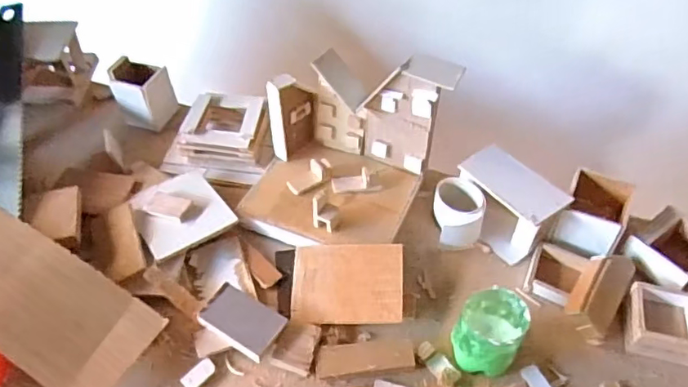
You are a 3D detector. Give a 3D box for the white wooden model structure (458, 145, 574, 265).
[{"bbox_3d":[0.178,0.011,0.606,0.069,0.072,0.113,-34,58,-28],"label":"white wooden model structure"}]

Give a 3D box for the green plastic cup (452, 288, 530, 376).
[{"bbox_3d":[0.132,0.128,0.496,0.056,0.070,0.061,0,47,0],"label":"green plastic cup"}]

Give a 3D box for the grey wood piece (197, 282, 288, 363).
[{"bbox_3d":[-0.097,0.121,0.512,0.073,0.007,0.046,29,73,14],"label":"grey wood piece"}]

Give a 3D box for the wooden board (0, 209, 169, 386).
[{"bbox_3d":[-0.298,0.095,0.511,0.242,0.016,0.101,31,51,7],"label":"wooden board"}]

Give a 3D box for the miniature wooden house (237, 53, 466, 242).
[{"bbox_3d":[-0.005,-0.051,0.587,0.193,0.131,0.162,9,48,6],"label":"miniature wooden house"}]

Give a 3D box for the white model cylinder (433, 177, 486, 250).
[{"bbox_3d":[0.128,0.023,0.602,0.052,0.053,0.067,-3,48,-5],"label":"white model cylinder"}]

